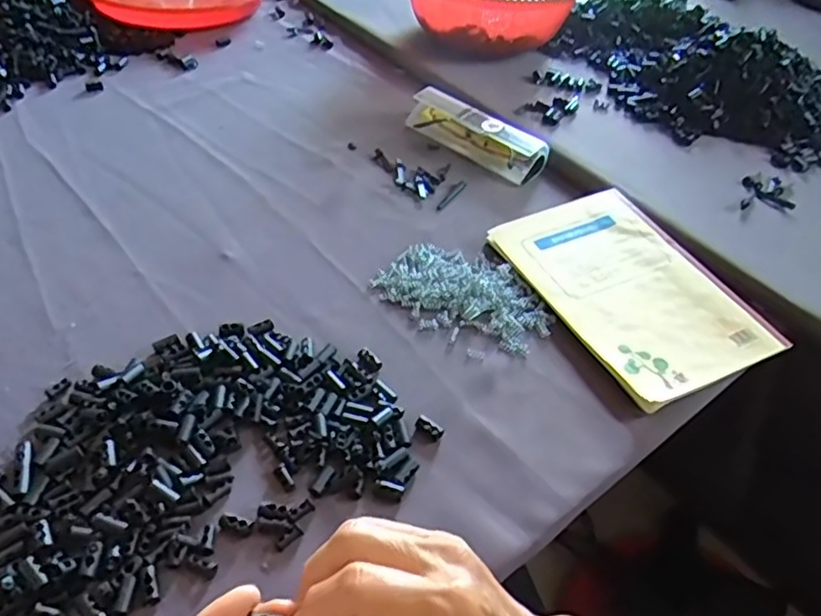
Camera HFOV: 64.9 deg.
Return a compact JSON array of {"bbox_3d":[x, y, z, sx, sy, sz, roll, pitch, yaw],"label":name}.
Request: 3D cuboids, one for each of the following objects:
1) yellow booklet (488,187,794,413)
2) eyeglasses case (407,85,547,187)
[{"bbox_3d":[0.175,-0.019,0.520,0.143,0.016,0.206,-18,50,-23],"label":"yellow booklet"},{"bbox_3d":[0.065,-0.180,0.659,0.152,0.030,0.046,36,52,26],"label":"eyeglasses case"}]

